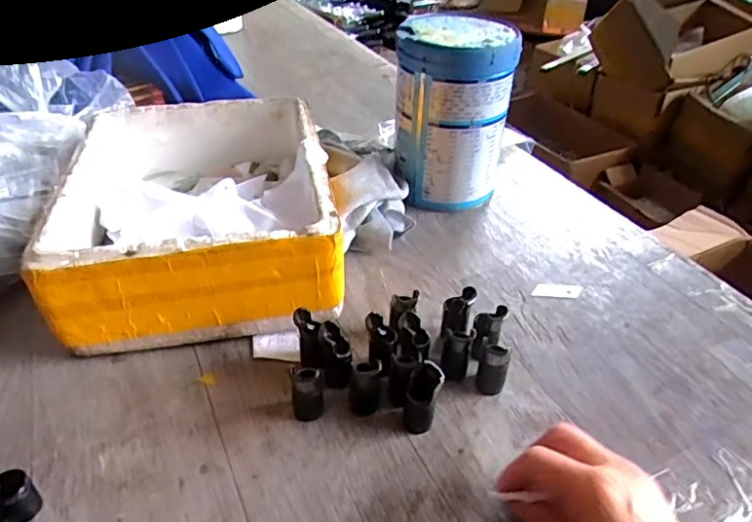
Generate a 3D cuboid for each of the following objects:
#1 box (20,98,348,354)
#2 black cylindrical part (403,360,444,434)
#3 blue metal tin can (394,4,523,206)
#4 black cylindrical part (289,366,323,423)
[{"bbox_3d":[-0.171,-0.044,0.542,0.235,0.121,0.282,-7,39,-11],"label":"box"},{"bbox_3d":[0.034,0.100,0.396,0.024,0.052,0.023,2,38,-1],"label":"black cylindrical part"},{"bbox_3d":[0.086,-0.164,0.631,0.126,0.193,0.118,9,39,9],"label":"blue metal tin can"},{"bbox_3d":[-0.049,0.096,0.397,0.022,0.043,0.016,-2,38,-5],"label":"black cylindrical part"}]

